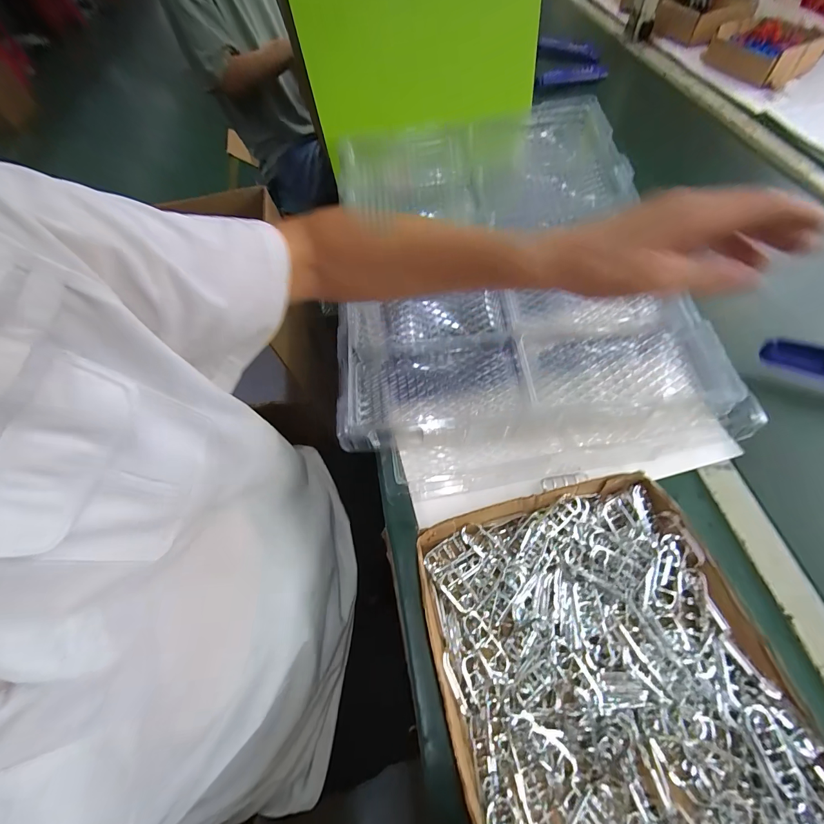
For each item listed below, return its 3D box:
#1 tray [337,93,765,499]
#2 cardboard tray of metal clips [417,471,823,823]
[{"bbox_3d":[0.117,-0.212,0.524,0.448,0.069,0.620,-8,61,1],"label":"tray"},{"bbox_3d":[0.178,0.276,0.288,0.270,0.053,0.429,-16,61,-3],"label":"cardboard tray of metal clips"}]

